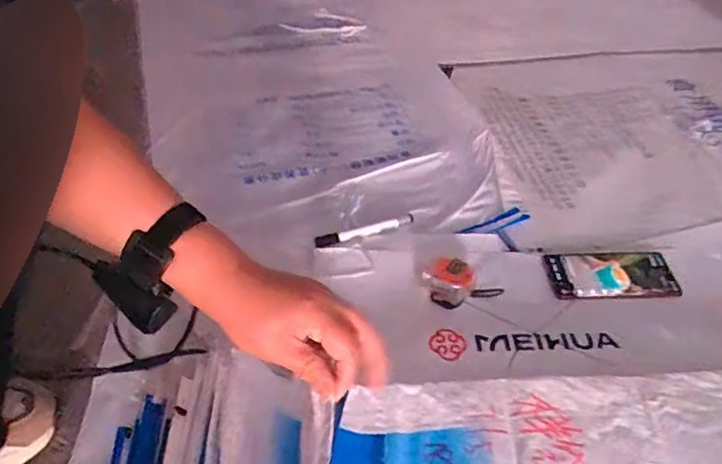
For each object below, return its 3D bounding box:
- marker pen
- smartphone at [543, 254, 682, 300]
[{"bbox_3d":[0.005,0.000,0.778,0.143,0.014,0.021,-14,48,-16],"label":"marker pen"},{"bbox_3d":[0.336,0.058,0.740,0.168,0.005,0.077,1,46,-2],"label":"smartphone"}]

